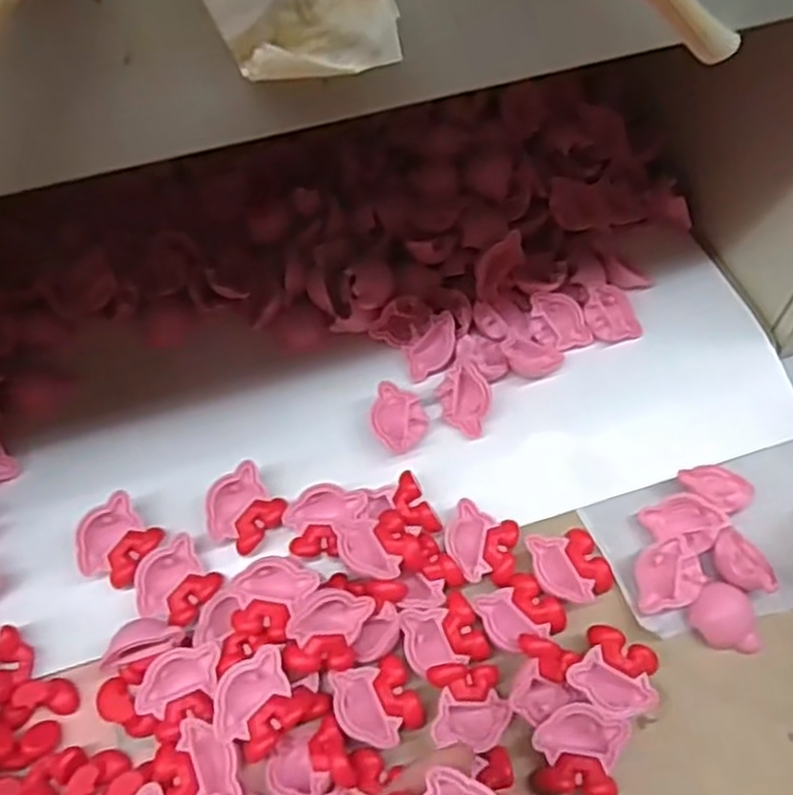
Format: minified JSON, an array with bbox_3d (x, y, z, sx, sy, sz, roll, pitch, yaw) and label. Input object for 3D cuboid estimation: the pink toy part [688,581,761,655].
[{"bbox_3d":[0.146,0.099,0.338,0.026,0.010,0.030,-6,58,-4],"label":"pink toy part"}]

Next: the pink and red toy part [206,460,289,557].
[{"bbox_3d":[-0.071,0.053,0.352,0.034,0.006,0.033,-41,87,-15],"label":"pink and red toy part"}]

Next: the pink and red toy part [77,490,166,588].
[{"bbox_3d":[-0.128,0.065,0.344,0.033,0.010,0.035,37,75,3],"label":"pink and red toy part"}]

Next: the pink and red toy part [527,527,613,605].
[{"bbox_3d":[0.080,0.078,0.349,0.033,0.009,0.034,-13,59,-8],"label":"pink and red toy part"}]

